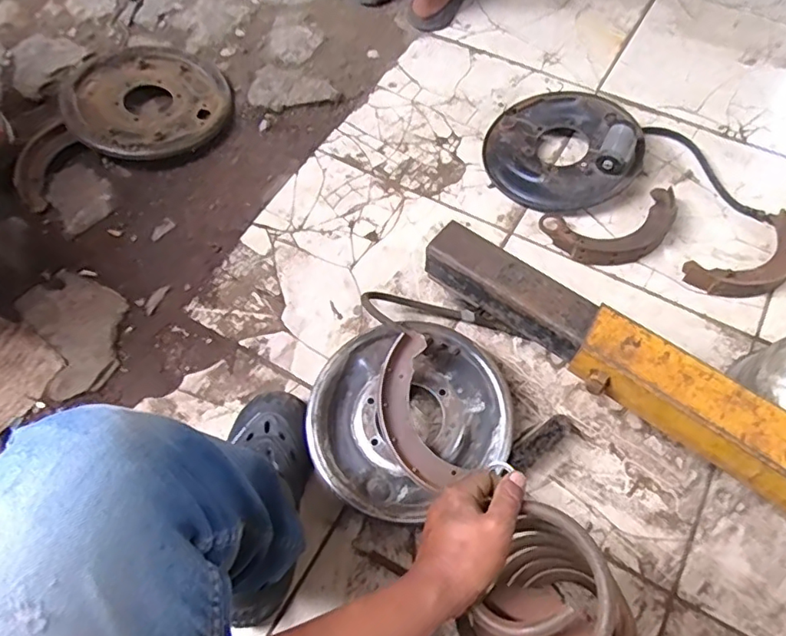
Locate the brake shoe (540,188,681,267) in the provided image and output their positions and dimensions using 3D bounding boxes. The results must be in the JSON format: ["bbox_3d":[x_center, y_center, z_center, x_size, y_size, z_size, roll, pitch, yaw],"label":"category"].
[{"bbox_3d":[0.370,-0.146,0.930,0.223,0.032,0.119,-12,62,-3],"label":"brake shoe"}]

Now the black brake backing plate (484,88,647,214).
[{"bbox_3d":[0.300,-0.310,1.003,0.242,0.082,0.268,-38,66,-16],"label":"black brake backing plate"}]

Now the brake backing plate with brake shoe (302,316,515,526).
[{"bbox_3d":[0.016,0.120,0.755,0.262,0.122,0.239,-2,62,3],"label":"brake backing plate with brake shoe"}]

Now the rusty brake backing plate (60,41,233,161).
[{"bbox_3d":[-0.482,-0.436,1.106,0.303,0.053,0.304,7,64,-14],"label":"rusty brake backing plate"}]

